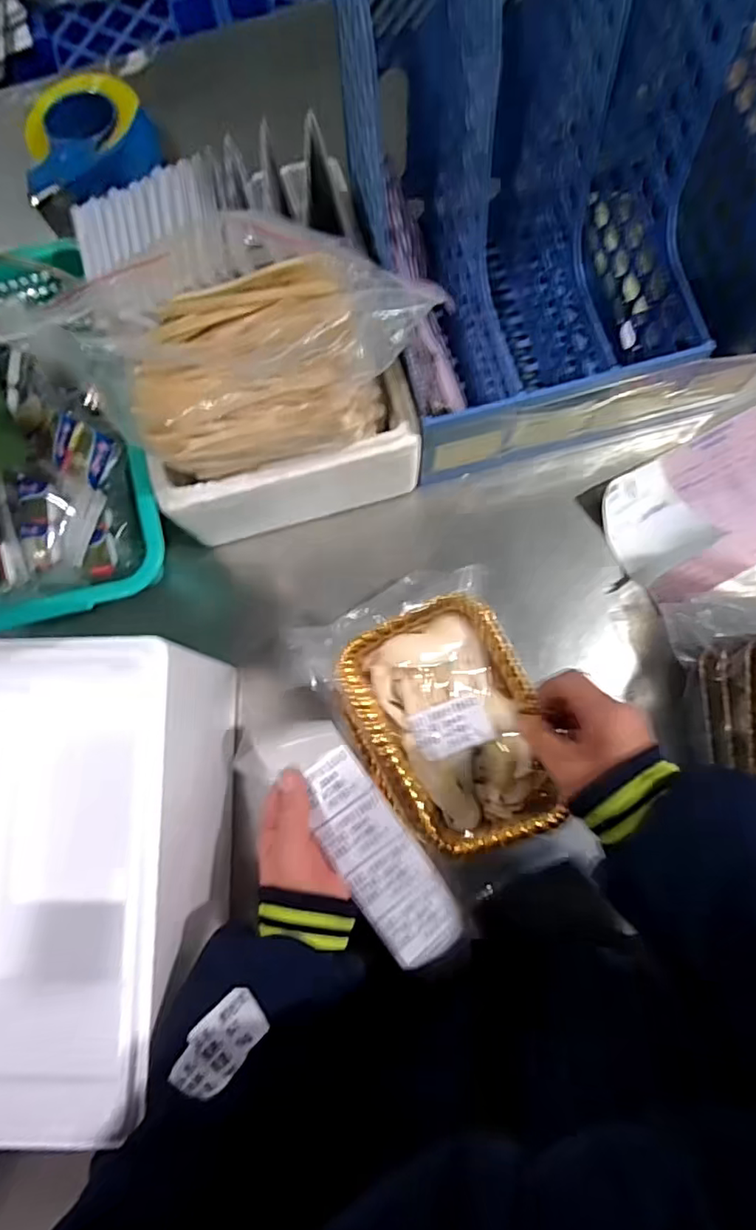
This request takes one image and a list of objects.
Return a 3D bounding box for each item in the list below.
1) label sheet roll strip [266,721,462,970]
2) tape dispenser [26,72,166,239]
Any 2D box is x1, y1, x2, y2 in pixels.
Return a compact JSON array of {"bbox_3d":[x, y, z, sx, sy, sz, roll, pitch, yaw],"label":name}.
[{"bbox_3d":[-0.008,0.174,0.451,0.058,0.022,0.205,-33,88,-4],"label":"label sheet roll strip"},{"bbox_3d":[-0.331,-0.511,0.648,0.114,0.058,0.174,27,82,6],"label":"tape dispenser"}]

